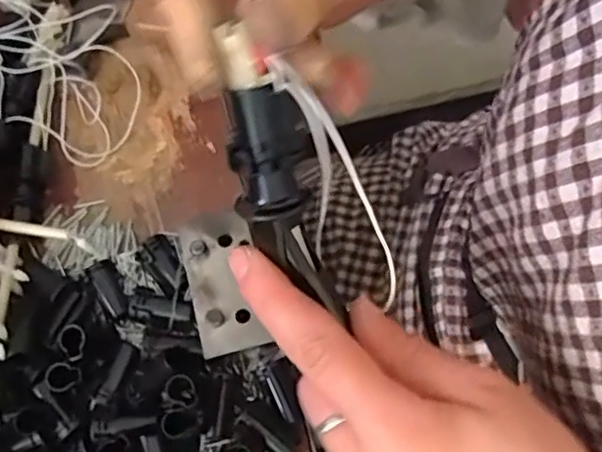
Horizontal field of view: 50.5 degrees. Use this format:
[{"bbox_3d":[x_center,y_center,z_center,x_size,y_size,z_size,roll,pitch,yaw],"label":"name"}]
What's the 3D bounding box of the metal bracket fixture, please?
[{"bbox_3d":[-0.043,0.029,0.353,0.038,0.008,0.081,-13,71,-7],"label":"metal bracket fixture"}]

